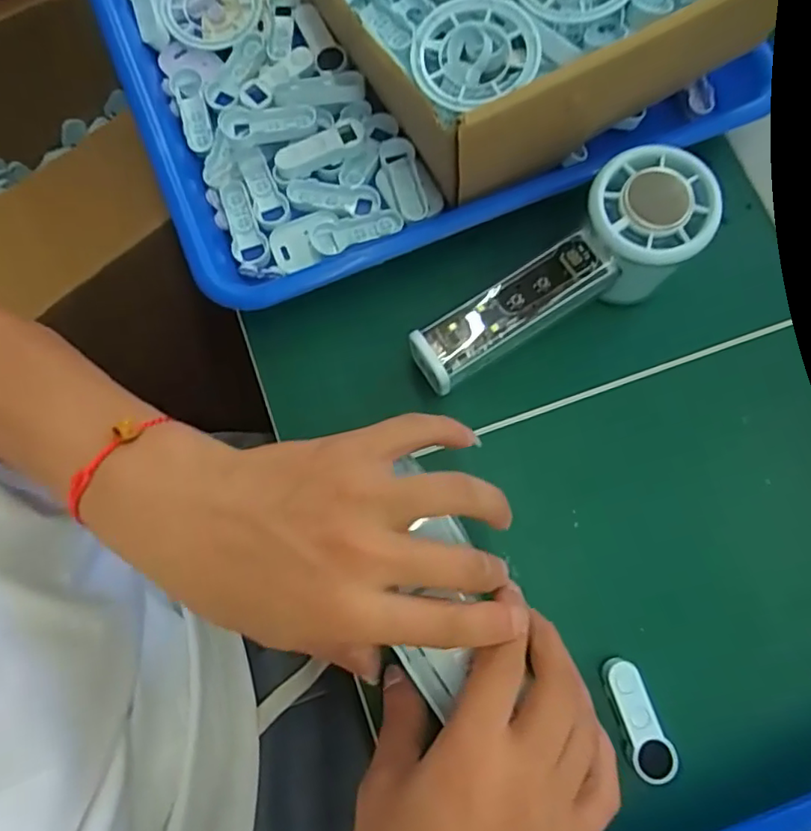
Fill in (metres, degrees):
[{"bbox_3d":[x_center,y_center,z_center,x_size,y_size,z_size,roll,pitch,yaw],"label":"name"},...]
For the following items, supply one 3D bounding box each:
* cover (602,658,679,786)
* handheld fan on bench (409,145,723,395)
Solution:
[{"bbox_3d":[0.103,0.135,0.261,0.018,0.007,0.050,-18,77,-6],"label":"cover"},{"bbox_3d":[0.076,-0.064,0.290,0.154,0.056,0.057,-33,78,4],"label":"handheld fan on bench"}]

